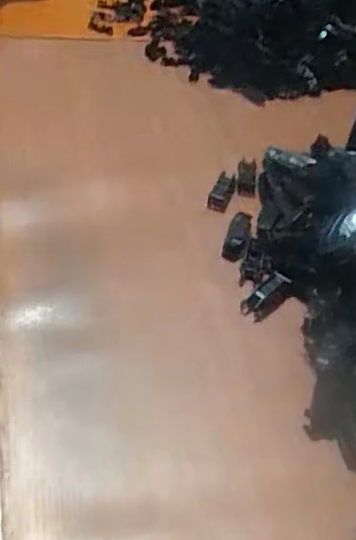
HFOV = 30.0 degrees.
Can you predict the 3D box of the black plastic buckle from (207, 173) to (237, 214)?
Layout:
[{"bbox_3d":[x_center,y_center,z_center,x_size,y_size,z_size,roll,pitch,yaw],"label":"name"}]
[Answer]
[{"bbox_3d":[0.042,-0.074,0.628,0.018,0.011,0.057,16,43,8],"label":"black plastic buckle"}]

